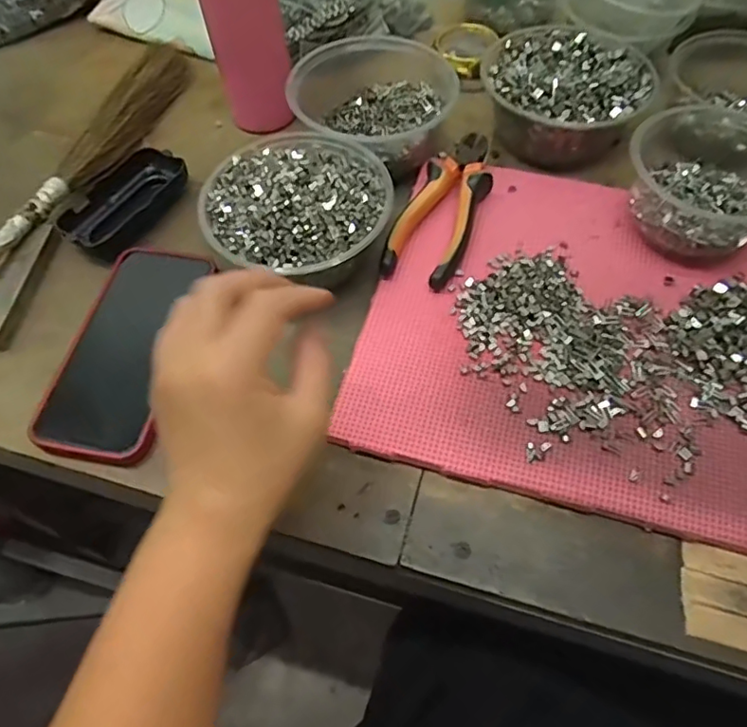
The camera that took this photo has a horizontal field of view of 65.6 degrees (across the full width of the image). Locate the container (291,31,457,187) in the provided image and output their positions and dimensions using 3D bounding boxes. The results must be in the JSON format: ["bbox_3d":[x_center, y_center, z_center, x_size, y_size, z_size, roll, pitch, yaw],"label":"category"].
[{"bbox_3d":[0.002,-0.226,0.497,0.131,0.058,0.133,-2,64,3],"label":"container"}]

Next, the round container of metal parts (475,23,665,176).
[{"bbox_3d":[0.161,-0.231,0.496,0.139,0.062,0.129,18,66,13],"label":"round container of metal parts"}]

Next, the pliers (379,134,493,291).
[{"bbox_3d":[0.054,-0.126,0.446,0.057,0.014,0.150,20,67,13],"label":"pliers"}]

